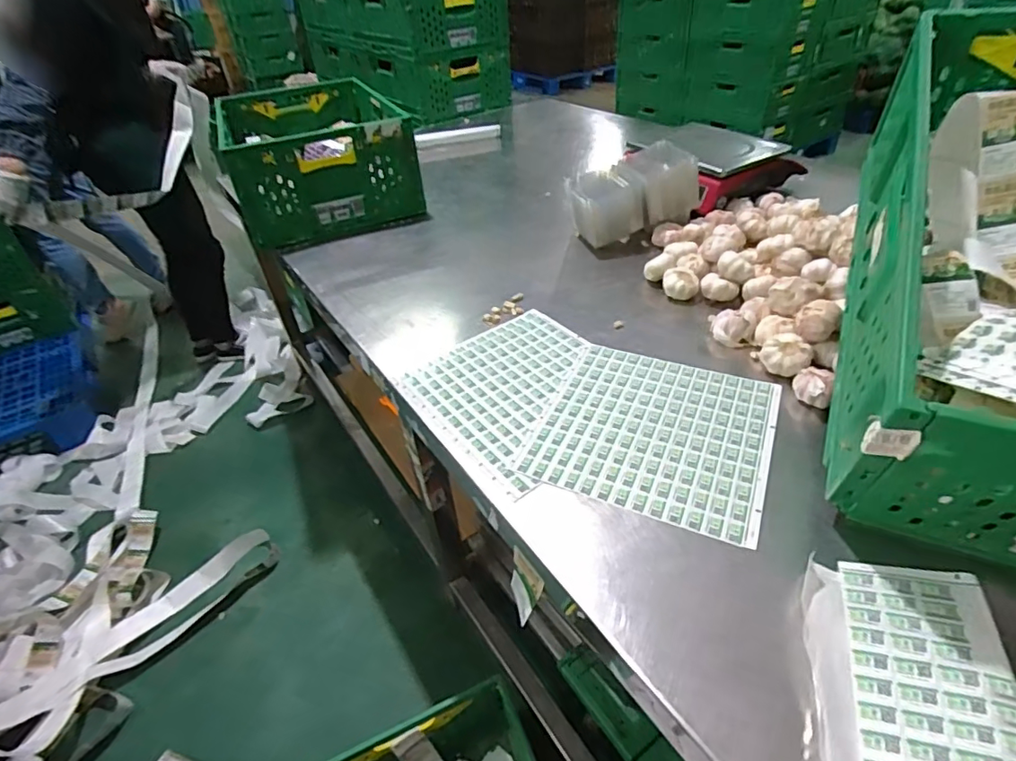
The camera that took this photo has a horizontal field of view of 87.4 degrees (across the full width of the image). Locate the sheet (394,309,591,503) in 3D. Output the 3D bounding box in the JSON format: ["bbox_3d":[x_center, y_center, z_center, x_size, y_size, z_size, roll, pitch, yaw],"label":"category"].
[{"bbox_3d":[0.023,0.008,0.755,0.280,0.006,0.278,-30,45,-27],"label":"sheet"}]

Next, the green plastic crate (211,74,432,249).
[{"bbox_3d":[-0.490,-0.583,1.367,0.401,0.215,0.608,-19,41,-16],"label":"green plastic crate"}]

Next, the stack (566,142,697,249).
[{"bbox_3d":[0.251,-0.375,1.089,0.248,0.145,0.136,-18,41,-15],"label":"stack"}]

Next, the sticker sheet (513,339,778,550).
[{"bbox_3d":[0.186,0.057,0.678,0.270,0.004,0.276,15,43,23],"label":"sticker sheet"}]

